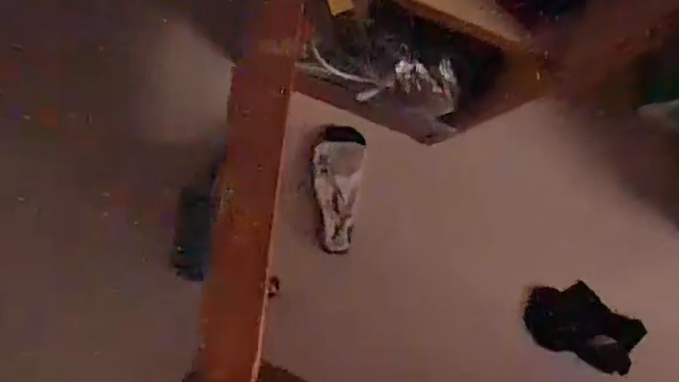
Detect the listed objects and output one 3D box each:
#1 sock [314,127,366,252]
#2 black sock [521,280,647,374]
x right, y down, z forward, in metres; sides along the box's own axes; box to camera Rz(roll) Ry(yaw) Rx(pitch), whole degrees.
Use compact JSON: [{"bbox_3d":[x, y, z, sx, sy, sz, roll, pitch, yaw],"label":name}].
[{"bbox_3d":[-0.005,-0.002,0.957,0.072,0.030,0.185,6,85,-8],"label":"sock"},{"bbox_3d":[0.393,0.216,1.016,0.184,0.064,0.111,26,83,-6],"label":"black sock"}]

